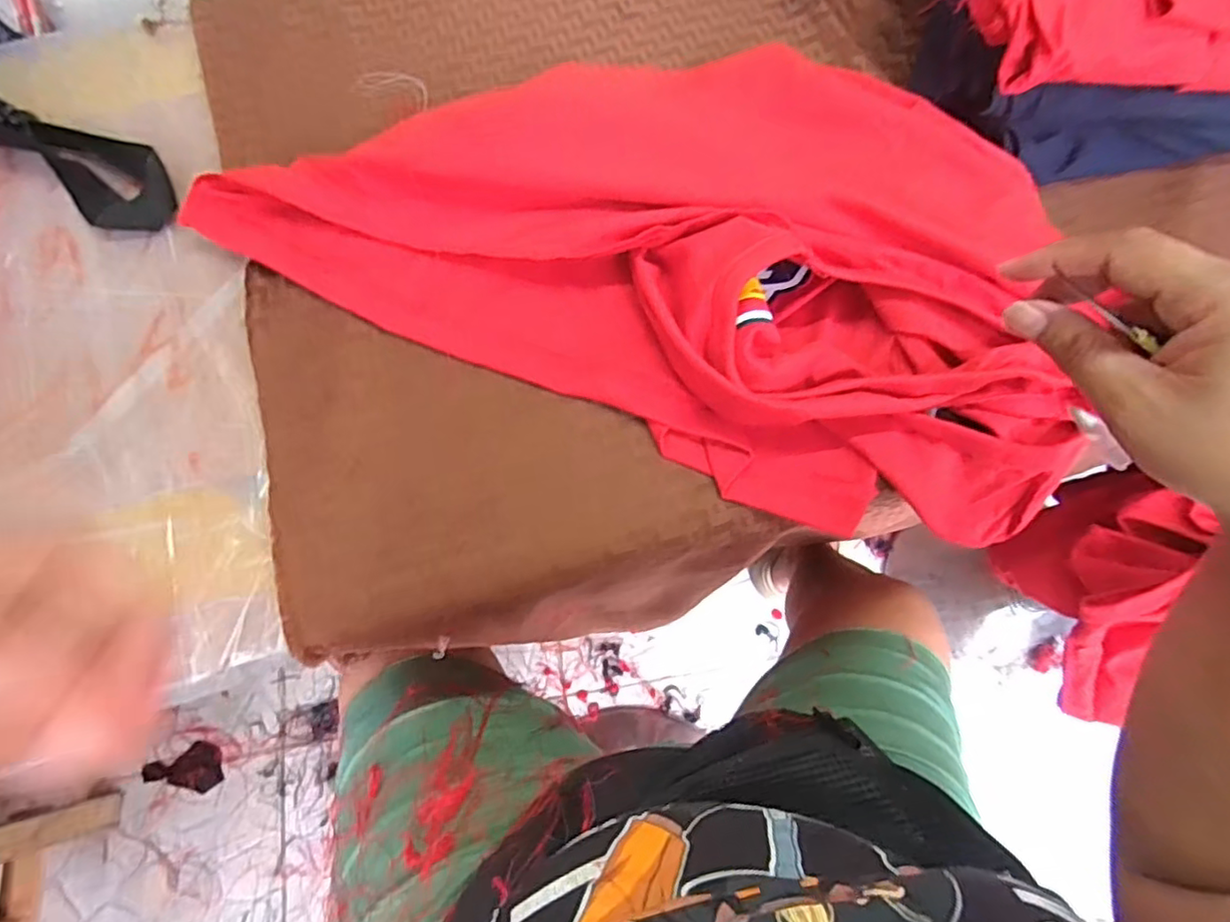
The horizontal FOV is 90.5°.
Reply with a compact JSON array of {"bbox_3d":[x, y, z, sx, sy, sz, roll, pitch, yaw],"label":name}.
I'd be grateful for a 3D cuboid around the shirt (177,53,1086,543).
[{"bbox_3d":[0.044,-0.150,0.382,0.516,0.073,0.277,25,75,8],"label":"shirt"}]

